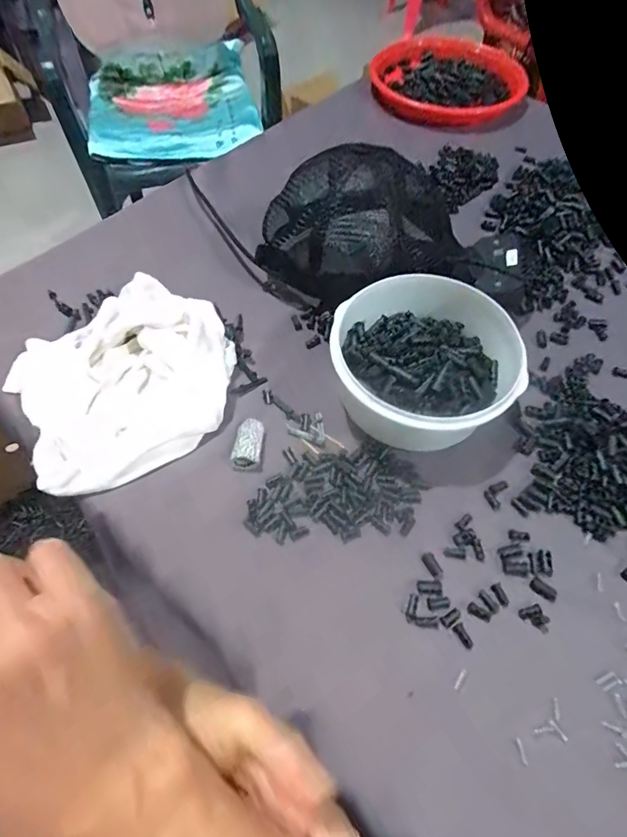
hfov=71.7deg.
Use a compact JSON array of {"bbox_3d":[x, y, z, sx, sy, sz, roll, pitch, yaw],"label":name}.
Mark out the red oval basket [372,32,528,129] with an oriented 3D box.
[{"bbox_3d":[0.212,-0.540,0.686,0.239,0.045,0.225,8,60,3],"label":"red oval basket"}]

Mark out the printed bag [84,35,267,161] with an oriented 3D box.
[{"bbox_3d":[-0.316,-0.706,0.972,0.357,0.107,0.253,-11,61,-8],"label":"printed bag"}]

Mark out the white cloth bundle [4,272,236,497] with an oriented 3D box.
[{"bbox_3d":[-0.175,-0.040,0.404,0.198,0.062,0.169,-27,64,-16],"label":"white cloth bundle"}]

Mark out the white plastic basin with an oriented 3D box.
[{"bbox_3d":[0.101,-0.046,0.402,0.168,0.075,0.156,-4,60,-4],"label":"white plastic basin"}]

